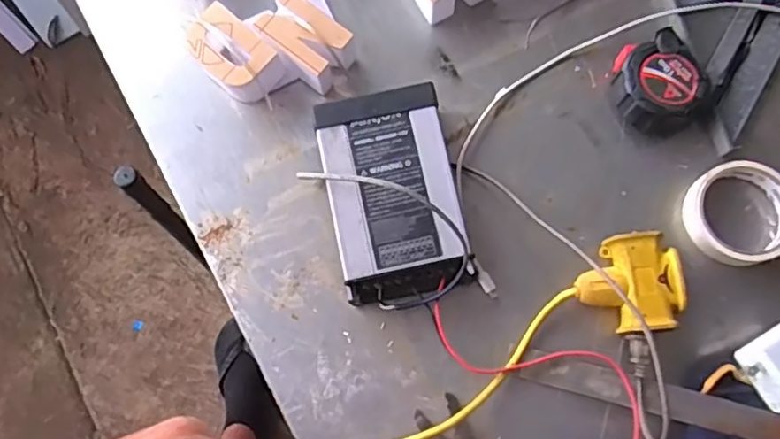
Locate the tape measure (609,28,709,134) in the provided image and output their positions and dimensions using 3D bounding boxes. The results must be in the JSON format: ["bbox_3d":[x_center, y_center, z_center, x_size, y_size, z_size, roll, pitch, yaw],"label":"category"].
[{"bbox_3d":[0.246,-0.125,0.584,0.080,0.041,0.083,0,78,2],"label":"tape measure"}]

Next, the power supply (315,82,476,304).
[{"bbox_3d":[0.000,-0.020,0.560,0.112,0.050,0.184,-12,78,0],"label":"power supply"}]

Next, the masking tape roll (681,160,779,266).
[{"bbox_3d":[0.313,-0.005,0.563,0.092,0.033,0.092,0,78,2],"label":"masking tape roll"}]

